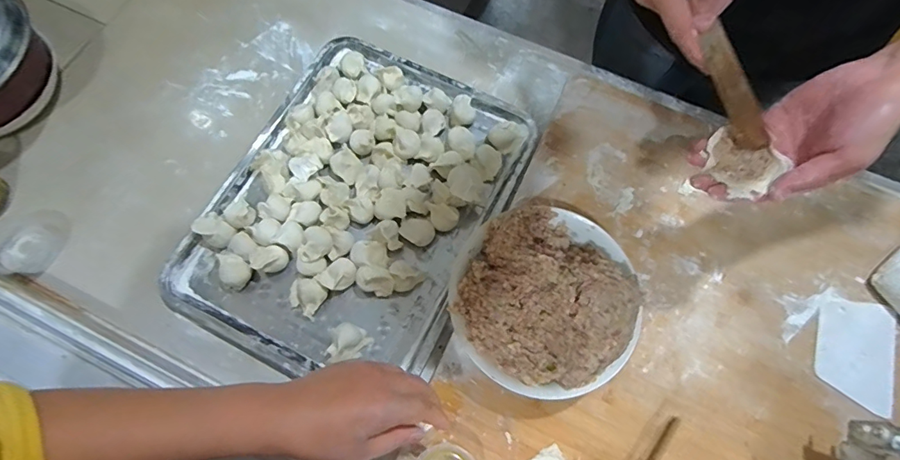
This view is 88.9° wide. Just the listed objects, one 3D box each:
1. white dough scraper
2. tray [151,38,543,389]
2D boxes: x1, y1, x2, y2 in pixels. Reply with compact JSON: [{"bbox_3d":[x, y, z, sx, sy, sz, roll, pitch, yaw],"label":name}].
[{"bbox_3d":[0.465,0.137,0.524,0.087,0.007,0.125,21,67,6],"label":"white dough scraper"},{"bbox_3d":[-0.110,-0.039,0.569,0.328,0.034,0.424,25,72,9],"label":"tray"}]

